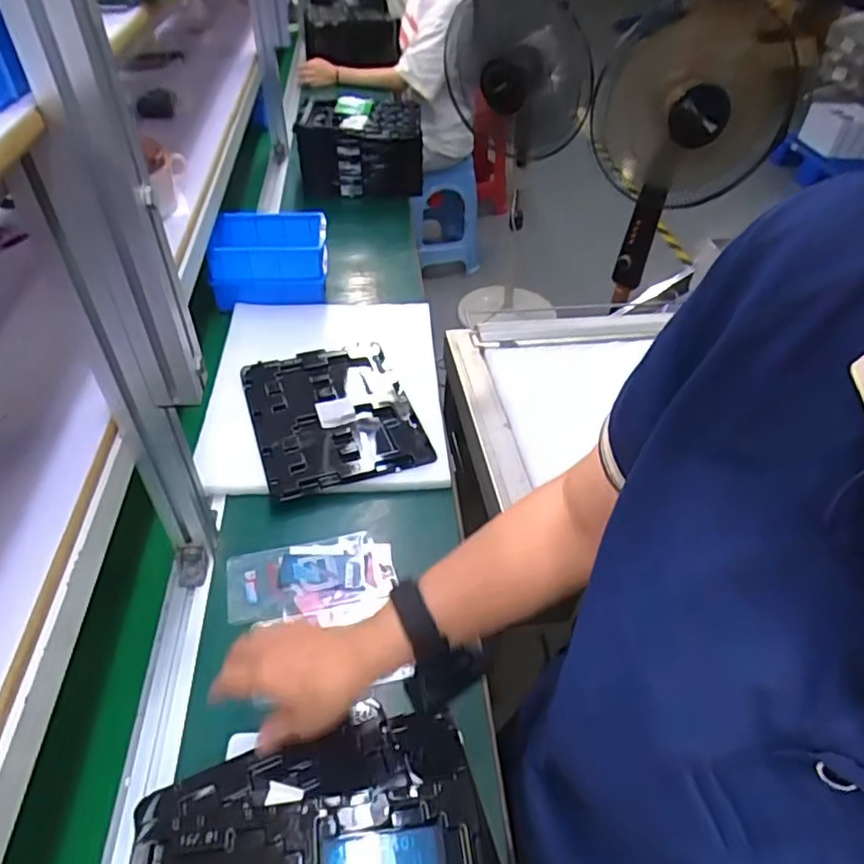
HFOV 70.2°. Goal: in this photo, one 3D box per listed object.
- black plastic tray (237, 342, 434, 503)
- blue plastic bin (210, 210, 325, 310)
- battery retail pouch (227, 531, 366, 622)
[{"bbox_3d":[-0.146,-0.026,0.905,0.225,0.032,0.284,-14,47,-17],"label":"black plastic tray"},{"bbox_3d":[-0.293,-0.314,1.121,0.203,0.127,0.128,-6,45,-10],"label":"blue plastic bin"},{"bbox_3d":[-0.153,0.167,0.714,0.161,0.011,0.094,-9,46,-13],"label":"battery retail pouch"}]

